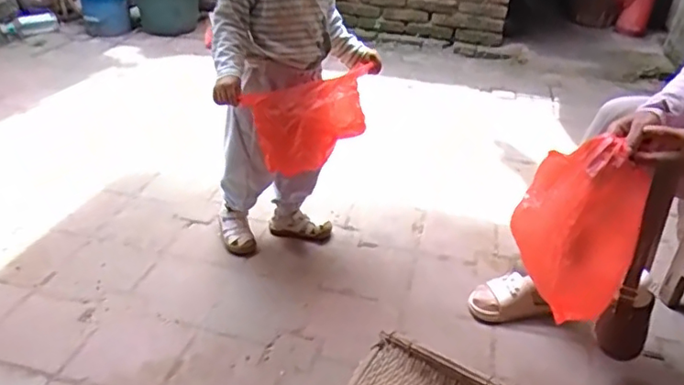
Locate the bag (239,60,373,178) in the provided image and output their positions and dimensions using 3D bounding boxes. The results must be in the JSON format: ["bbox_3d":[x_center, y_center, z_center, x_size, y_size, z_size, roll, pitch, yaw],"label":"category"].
[{"bbox_3d":[-0.073,-0.143,1.287,0.309,0.213,0.084,-14,36,-24],"label":"bag"}]

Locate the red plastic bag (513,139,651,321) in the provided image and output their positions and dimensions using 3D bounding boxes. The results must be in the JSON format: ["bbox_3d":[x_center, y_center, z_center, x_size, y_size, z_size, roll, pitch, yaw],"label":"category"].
[{"bbox_3d":[0.378,0.058,0.941,0.185,0.262,0.139,19,36,24],"label":"red plastic bag"}]

